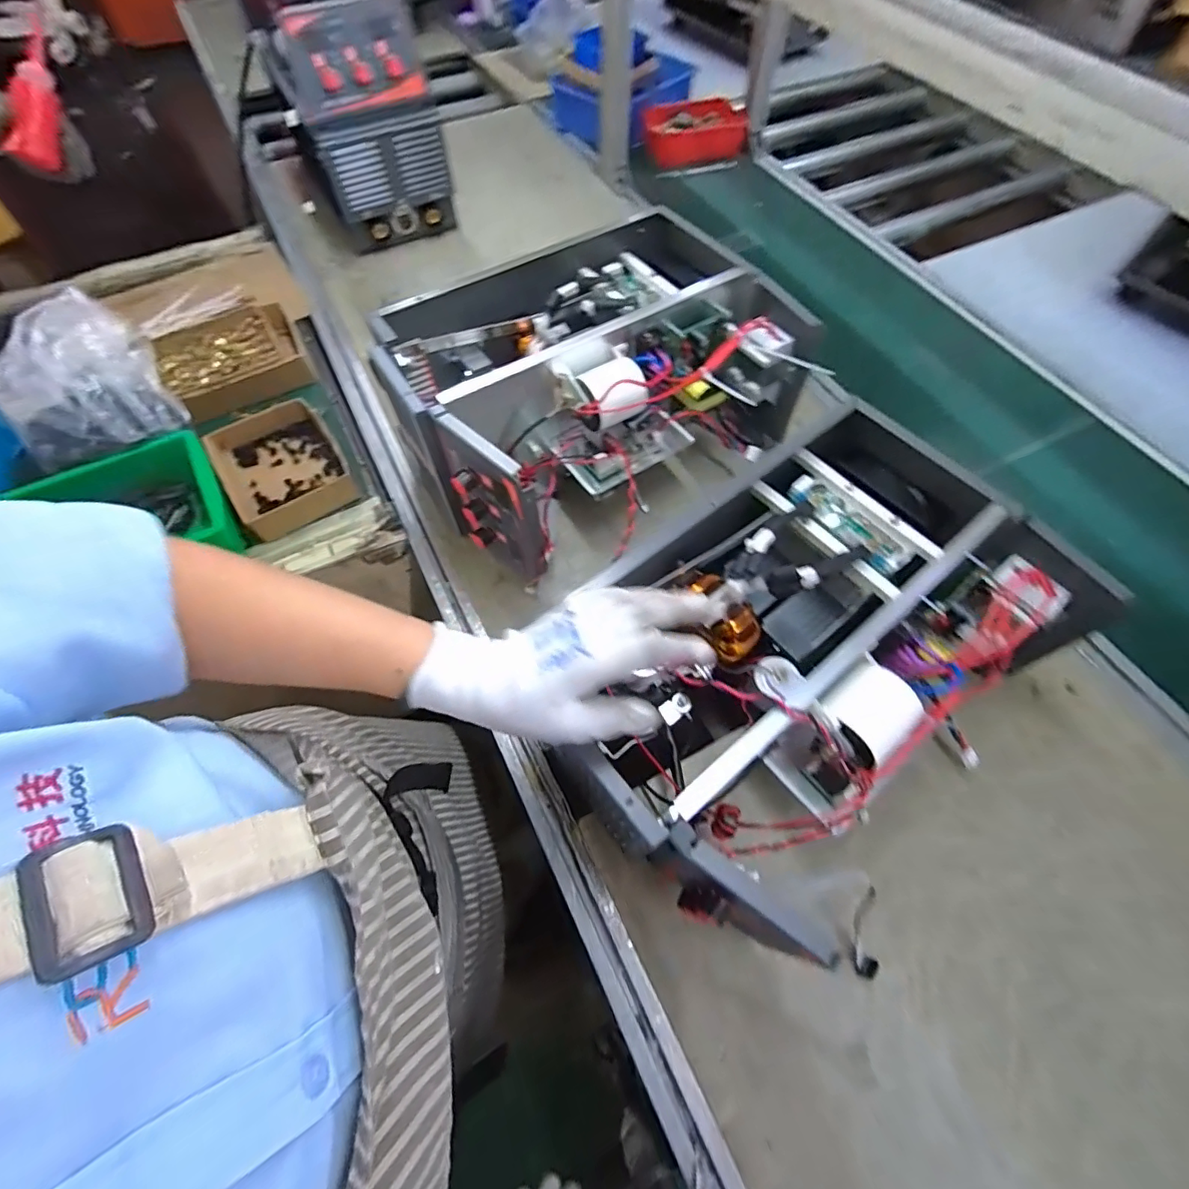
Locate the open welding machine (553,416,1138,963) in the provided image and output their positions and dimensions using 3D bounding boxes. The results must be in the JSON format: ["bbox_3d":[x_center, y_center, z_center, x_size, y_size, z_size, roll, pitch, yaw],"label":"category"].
[{"bbox_3d":[0.190,0.063,0.513,0.448,0.204,0.288,-36,68,-19],"label":"open welding machine"}]

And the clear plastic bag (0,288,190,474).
[{"bbox_3d":[-0.607,-0.249,0.628,0.144,0.097,0.174,42,70,19],"label":"clear plastic bag"}]

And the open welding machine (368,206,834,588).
[{"bbox_3d":[-0.008,-0.262,0.676,0.440,0.201,0.322,-33,67,-15],"label":"open welding machine"}]

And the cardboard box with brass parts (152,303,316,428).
[{"bbox_3d":[-0.531,-0.343,0.785,0.202,0.051,0.167,-29,66,-13],"label":"cardboard box with brass parts"}]

